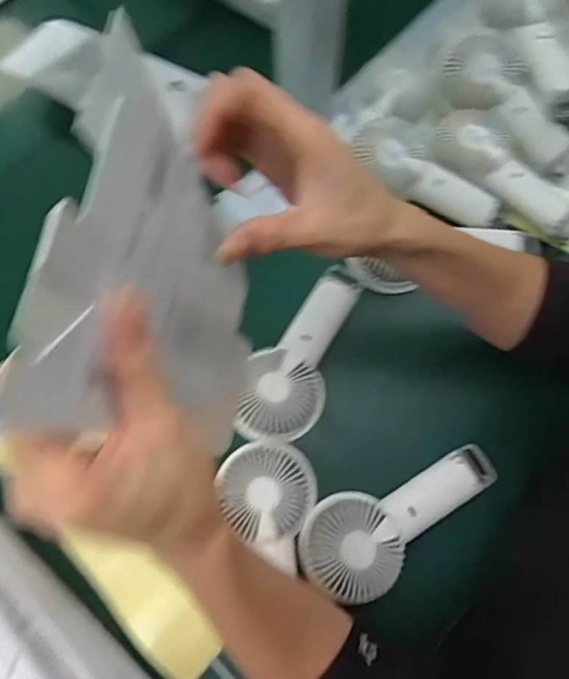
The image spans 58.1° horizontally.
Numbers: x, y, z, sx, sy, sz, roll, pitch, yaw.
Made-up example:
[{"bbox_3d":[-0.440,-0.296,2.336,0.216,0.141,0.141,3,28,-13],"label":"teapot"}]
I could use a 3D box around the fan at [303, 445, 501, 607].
[{"bbox_3d":[0.103,0.156,0.446,0.185,0.037,0.079,-23,75,-6],"label":"fan"}]

